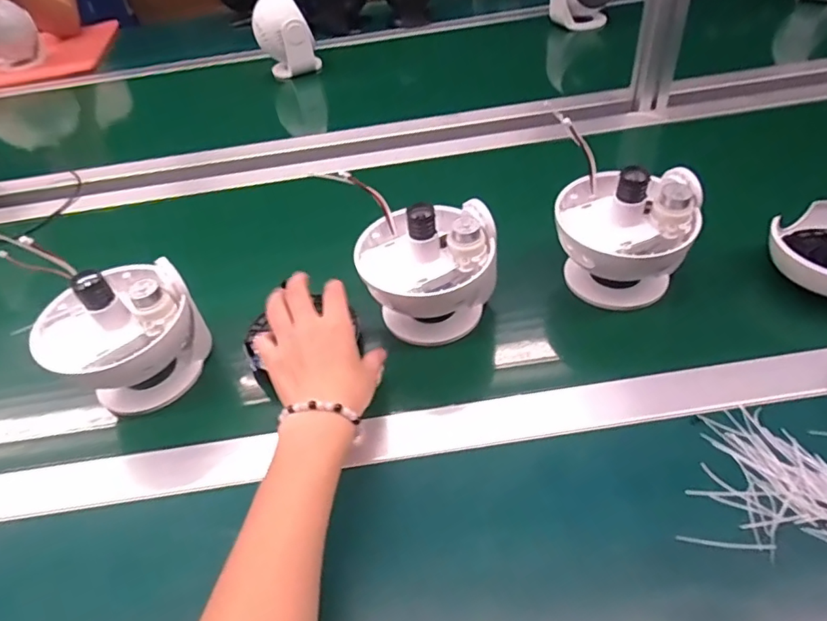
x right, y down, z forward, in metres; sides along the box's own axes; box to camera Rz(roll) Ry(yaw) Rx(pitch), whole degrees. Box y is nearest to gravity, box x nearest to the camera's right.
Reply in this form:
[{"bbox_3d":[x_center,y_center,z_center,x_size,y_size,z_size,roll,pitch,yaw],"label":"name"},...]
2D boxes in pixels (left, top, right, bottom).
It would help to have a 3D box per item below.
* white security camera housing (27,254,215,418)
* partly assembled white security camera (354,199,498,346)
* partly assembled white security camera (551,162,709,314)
[{"bbox_3d":[-0.241,0.021,0.449,0.106,0.119,0.111,26,52,31],"label":"white security camera housing"},{"bbox_3d":[0.014,-0.033,0.474,0.120,0.117,0.109,-7,42,0],"label":"partly assembled white security camera"},{"bbox_3d":[0.182,-0.068,0.471,0.114,0.110,0.098,14,46,21],"label":"partly assembled white security camera"}]

